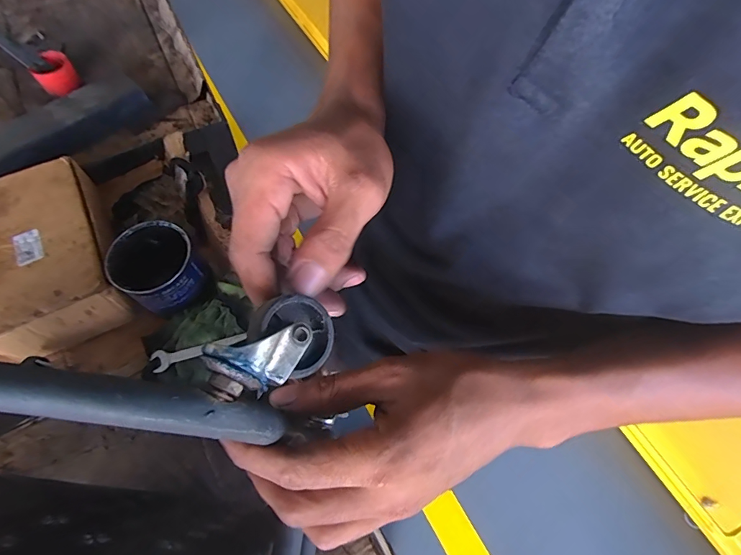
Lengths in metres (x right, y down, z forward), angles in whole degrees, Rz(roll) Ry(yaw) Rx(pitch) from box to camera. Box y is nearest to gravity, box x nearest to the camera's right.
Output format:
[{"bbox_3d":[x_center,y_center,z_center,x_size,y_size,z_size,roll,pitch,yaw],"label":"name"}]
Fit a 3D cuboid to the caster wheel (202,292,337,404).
[{"bbox_3d":[-0.044,0.032,0.185,0.058,0.029,0.032,-41,71,-20],"label":"caster wheel"}]

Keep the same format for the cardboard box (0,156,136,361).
[{"bbox_3d":[-0.440,-0.030,0.557,0.157,0.081,0.235,-26,66,-15],"label":"cardboard box"}]

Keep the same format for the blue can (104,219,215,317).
[{"bbox_3d":[-0.269,-0.007,0.533,0.100,0.083,0.104,-36,69,-19],"label":"blue can"}]

